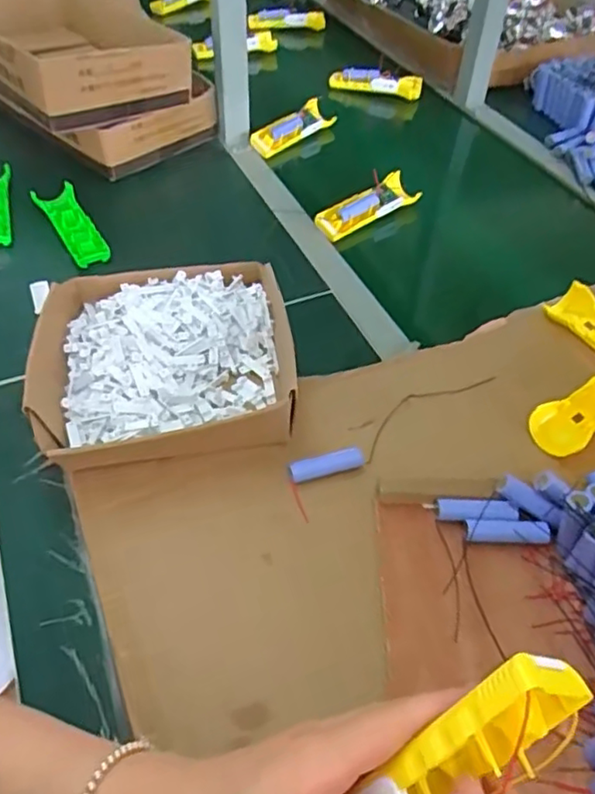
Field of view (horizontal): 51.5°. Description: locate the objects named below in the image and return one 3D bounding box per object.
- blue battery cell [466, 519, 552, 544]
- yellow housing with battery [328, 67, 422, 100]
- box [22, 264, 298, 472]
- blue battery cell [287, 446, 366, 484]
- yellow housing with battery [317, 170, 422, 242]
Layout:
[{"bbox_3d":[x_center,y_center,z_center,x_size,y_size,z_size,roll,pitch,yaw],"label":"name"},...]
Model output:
[{"bbox_3d":[0.170,0.108,0.497,0.064,0.015,0.017,3,50,1],"label":"blue battery cell"},{"bbox_3d":[0.141,-0.568,1.114,0.165,0.038,0.033,8,51,5],"label":"yellow housing with battery"},{"bbox_3d":[-0.126,-0.035,0.602,0.241,0.065,0.229,-4,51,-5],"label":"box"},{"bbox_3d":[0.025,0.060,0.550,0.069,0.013,0.018,-13,52,-12],"label":"blue battery cell"},{"bbox_3d":[0.095,-0.261,0.840,0.166,0.034,0.048,-29,57,-23],"label":"yellow housing with battery"}]

